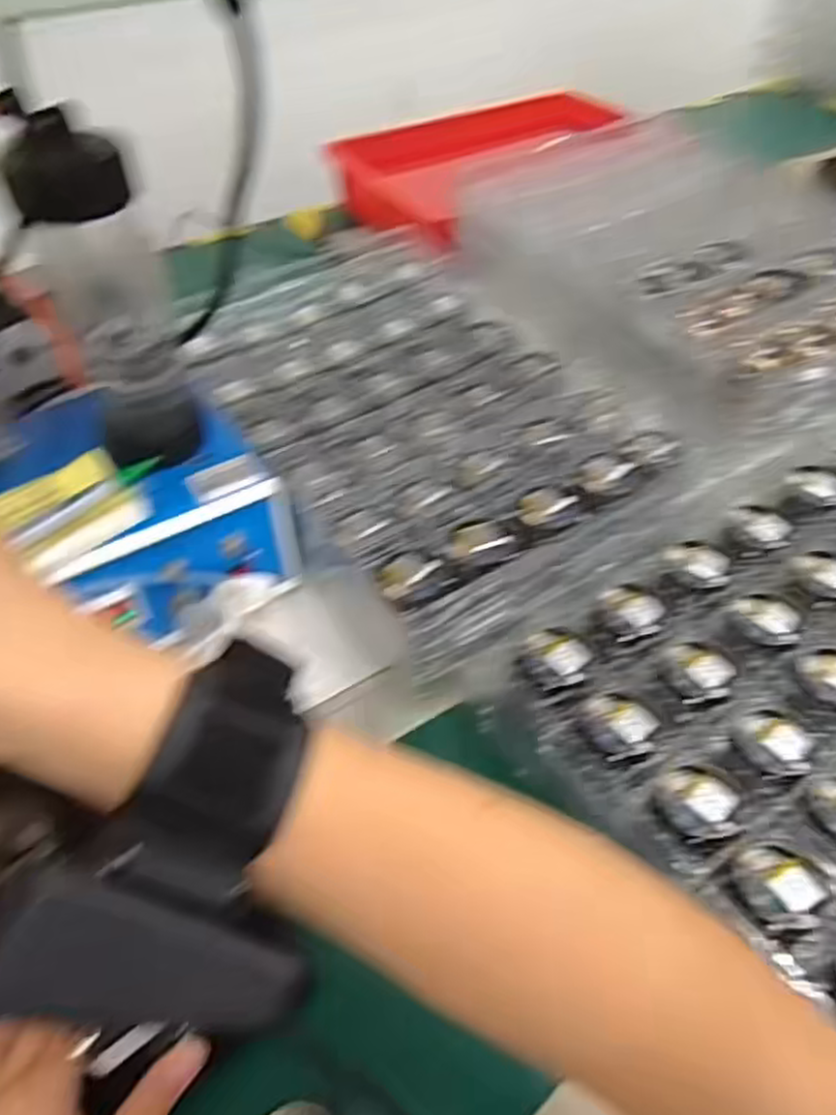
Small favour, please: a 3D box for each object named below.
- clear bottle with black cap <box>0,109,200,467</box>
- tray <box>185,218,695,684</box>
[{"bbox_3d":[-0.174,-0.144,0.440,0.059,0.191,0.058,-16,49,-13],"label":"clear bottle with black cap"},{"bbox_3d":[-0.004,-0.141,0.647,0.297,0.033,0.476,-25,52,-20],"label":"tray"}]

